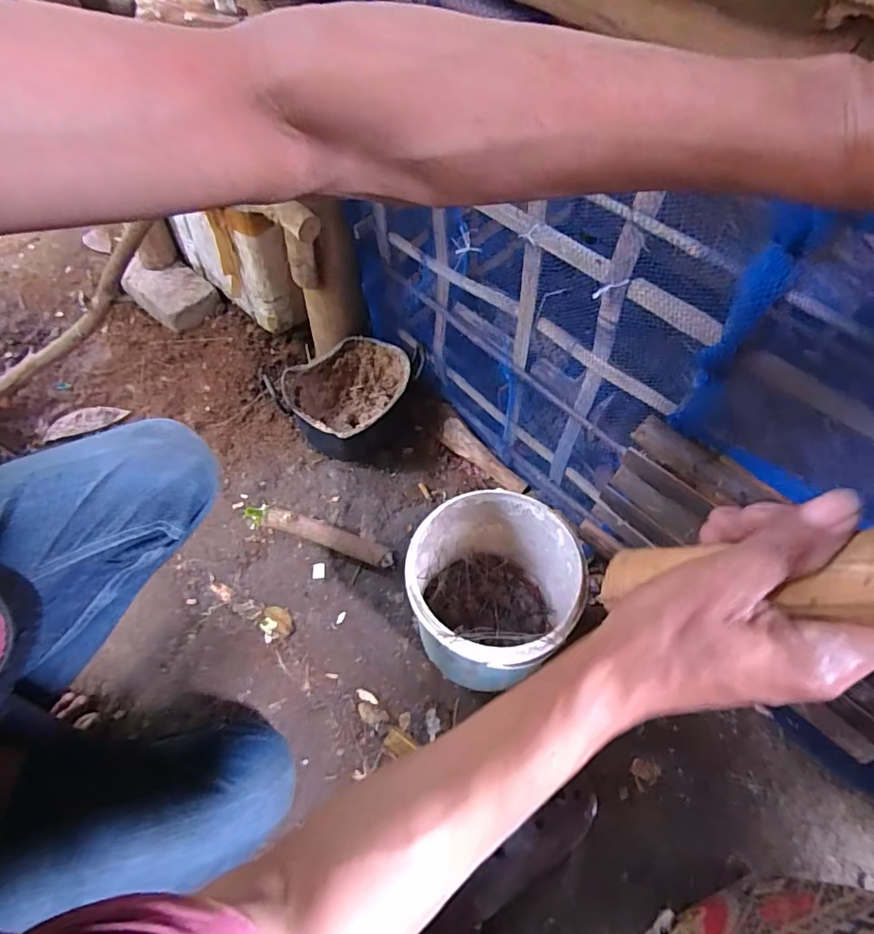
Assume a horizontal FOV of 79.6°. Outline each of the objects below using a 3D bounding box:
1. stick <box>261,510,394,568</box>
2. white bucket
[{"bbox_3d":[-0.154,0.099,0.736,0.190,0.032,0.029,15,57,9],"label":"stick"},{"bbox_3d":[0.057,0.149,0.619,0.171,0.188,0.174,1,56,-1],"label":"white bucket"}]

